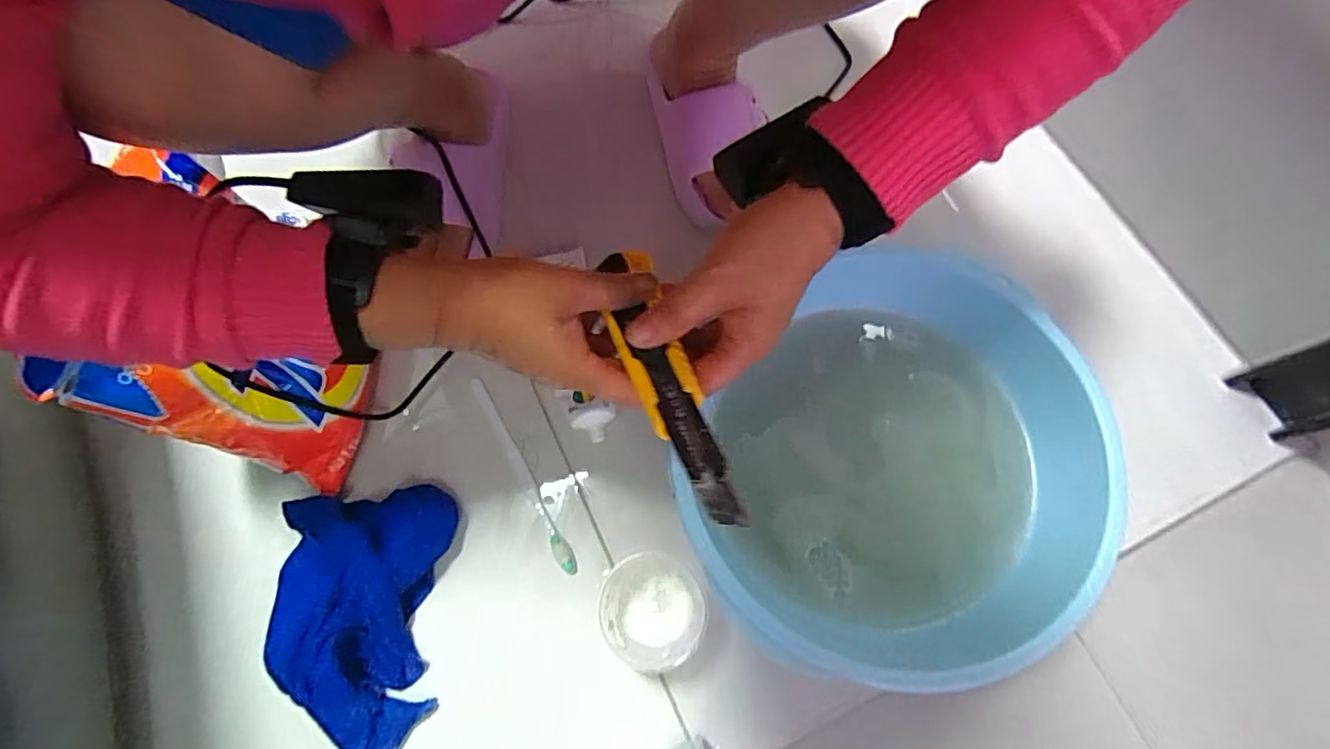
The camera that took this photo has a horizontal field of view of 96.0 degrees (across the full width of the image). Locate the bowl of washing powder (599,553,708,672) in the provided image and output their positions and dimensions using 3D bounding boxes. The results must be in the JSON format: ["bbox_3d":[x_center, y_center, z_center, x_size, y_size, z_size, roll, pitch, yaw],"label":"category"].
[{"bbox_3d":[-0.010,0.173,0.440,0.077,0.043,0.077,-1,74,5],"label":"bowl of washing powder"}]

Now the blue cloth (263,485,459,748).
[{"bbox_3d":[-0.224,0.181,0.439,0.127,0.044,0.185,-5,74,4],"label":"blue cloth"}]

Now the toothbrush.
[{"bbox_3d":[-0.117,0.078,0.487,0.013,0.013,0.181,-31,74,-4],"label":"toothbrush"}]

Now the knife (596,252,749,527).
[{"bbox_3d":[-0.002,-0.003,0.313,0.034,0.013,0.179,-20,56,-6],"label":"knife"}]

